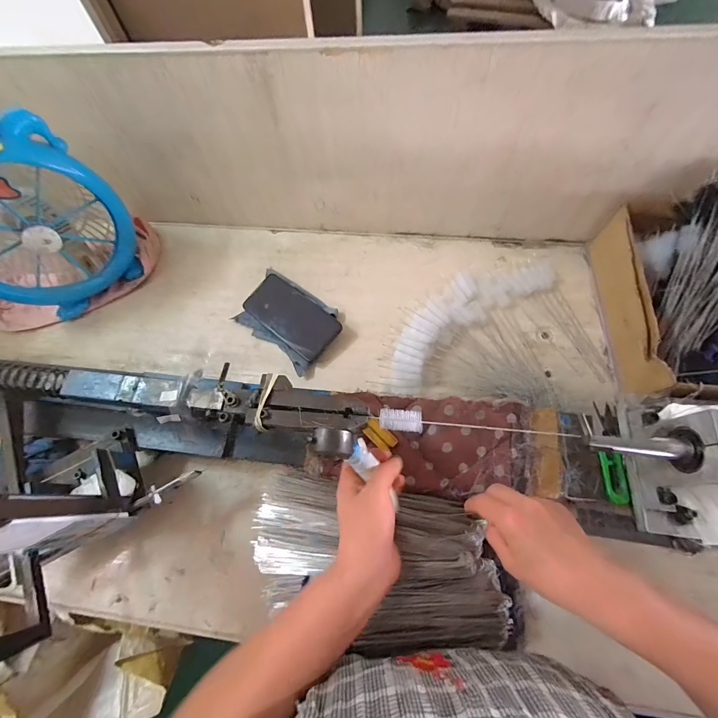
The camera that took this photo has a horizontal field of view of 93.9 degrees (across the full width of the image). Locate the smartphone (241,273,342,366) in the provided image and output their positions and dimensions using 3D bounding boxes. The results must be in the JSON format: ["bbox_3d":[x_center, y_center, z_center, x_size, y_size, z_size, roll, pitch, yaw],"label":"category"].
[{"bbox_3d":[-0.108,-0.070,0.532,0.158,0.012,0.076,39,86,17],"label":"smartphone"}]

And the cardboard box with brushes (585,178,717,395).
[{"bbox_3d":[0.455,-0.084,0.439,0.197,0.130,0.289,4,70,5],"label":"cardboard box with brushes"}]

